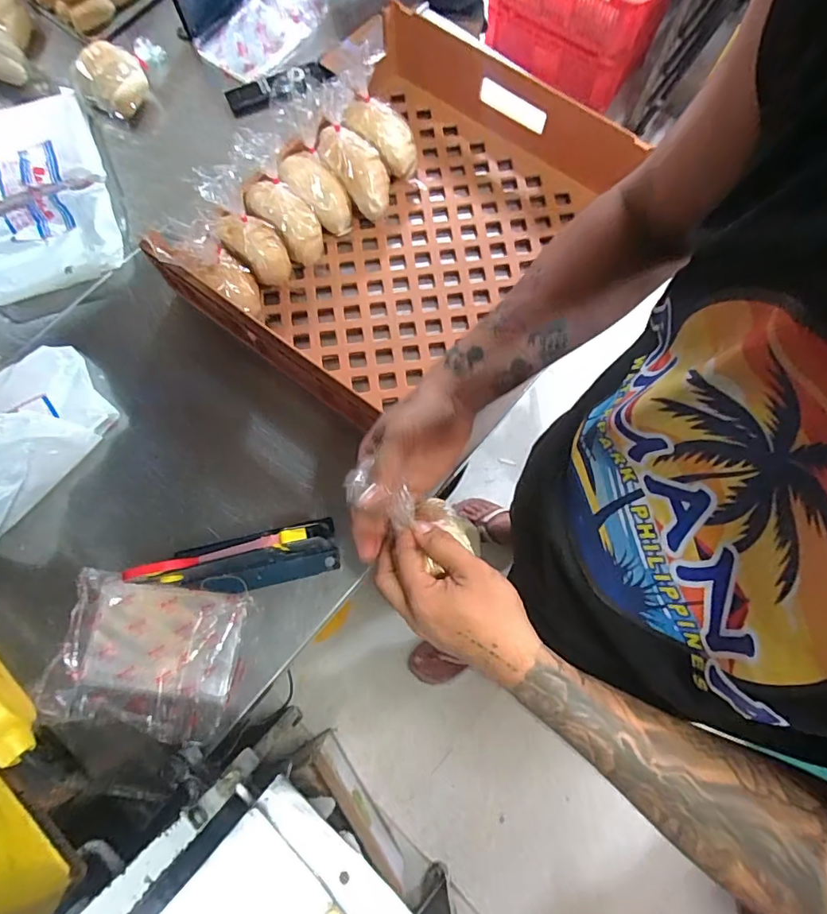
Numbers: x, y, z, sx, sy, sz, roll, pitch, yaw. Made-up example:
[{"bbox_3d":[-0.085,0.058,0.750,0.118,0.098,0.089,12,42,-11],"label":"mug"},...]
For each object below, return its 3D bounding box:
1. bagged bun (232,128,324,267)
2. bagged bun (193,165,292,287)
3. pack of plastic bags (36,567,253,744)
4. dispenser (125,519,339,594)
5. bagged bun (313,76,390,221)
[{"bbox_3d":[-0.188,-0.357,0.701,0.073,0.183,0.082,-38,42,-10],"label":"bagged bun"},{"bbox_3d":[-0.225,-0.306,0.674,0.069,0.170,0.063,-46,48,-11],"label":"bagged bun"},{"bbox_3d":[-0.326,0.240,0.610,0.213,0.042,0.168,12,76,2],"label":"pack of plastic bags"},{"bbox_3d":[-0.203,0.119,0.599,0.208,0.145,0.072,-12,76,-4],"label":"dispenser"},{"bbox_3d":[-0.084,-0.430,0.713,0.080,0.061,0.172,-33,120,-9],"label":"bagged bun"}]

